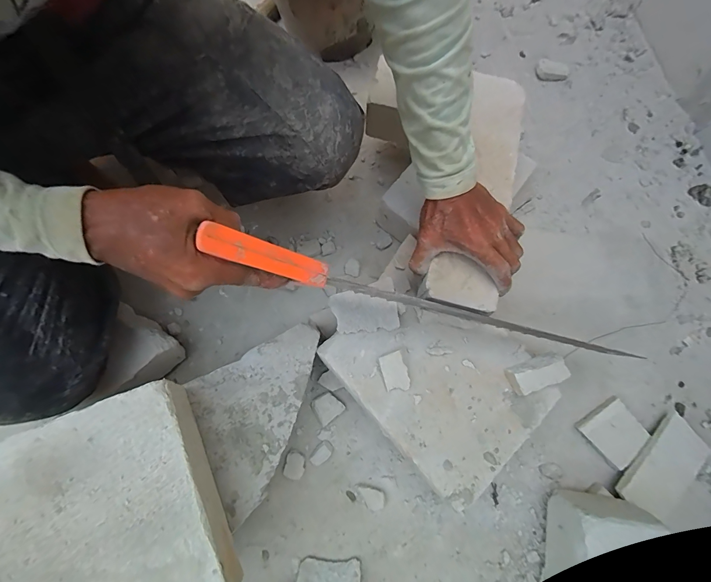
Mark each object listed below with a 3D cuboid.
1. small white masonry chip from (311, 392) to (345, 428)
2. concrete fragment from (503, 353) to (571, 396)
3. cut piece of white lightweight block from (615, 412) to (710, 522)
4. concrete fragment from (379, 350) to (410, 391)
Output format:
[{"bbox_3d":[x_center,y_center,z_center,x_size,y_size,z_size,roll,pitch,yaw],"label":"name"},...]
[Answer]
[{"bbox_3d":[-0.040,0.161,0.473,0.038,0.024,0.036,-40,79,-9],"label":"small white masonry chip"},{"bbox_3d":[0.223,0.099,0.418,0.071,0.017,0.035,-20,77,-5],"label":"concrete fragment"},{"bbox_3d":[0.409,0.236,0.453,0.144,0.010,0.082,-42,91,-19],"label":"cut piece of white lightweight block"},{"bbox_3d":[0.046,0.096,0.406,0.028,0.013,0.044,-18,77,-5],"label":"concrete fragment"}]

